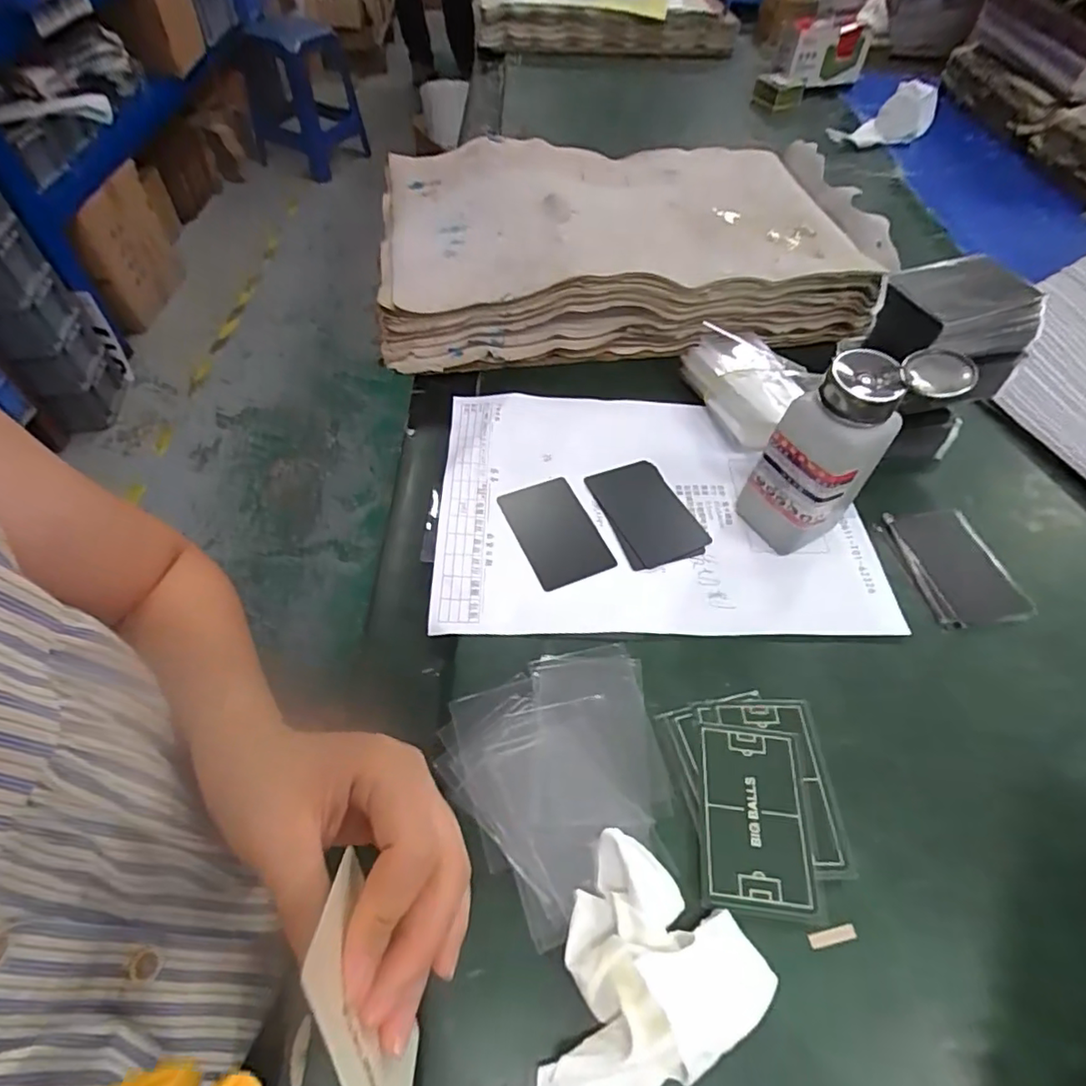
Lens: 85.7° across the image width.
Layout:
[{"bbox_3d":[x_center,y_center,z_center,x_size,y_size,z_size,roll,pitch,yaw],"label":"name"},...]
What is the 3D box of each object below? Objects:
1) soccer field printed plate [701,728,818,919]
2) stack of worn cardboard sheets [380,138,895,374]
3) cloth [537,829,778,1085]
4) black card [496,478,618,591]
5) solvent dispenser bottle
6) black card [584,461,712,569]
[{"bbox_3d":[0.107,0.137,0.296,0.055,0.005,0.086,8,54,2],"label":"soccer field printed plate"},{"bbox_3d":[0.074,-0.288,0.557,0.447,0.081,0.256,-6,55,-8],"label":"stack of worn cardboard sheets"},{"bbox_3d":[0.035,0.189,0.239,0.082,0.029,0.107,34,59,20],"label":"cloth"},{"bbox_3d":[0.008,-0.009,0.401,0.052,0.004,0.083,-19,57,-17],"label":"black card"},{"bbox_3d":[0.180,-0.055,0.362,0.071,0.136,0.055,-16,56,-14],"label":"solvent dispenser bottle"},{"bbox_3d":[0.073,-0.024,0.413,0.053,0.004,0.085,-20,58,-17],"label":"black card"}]

